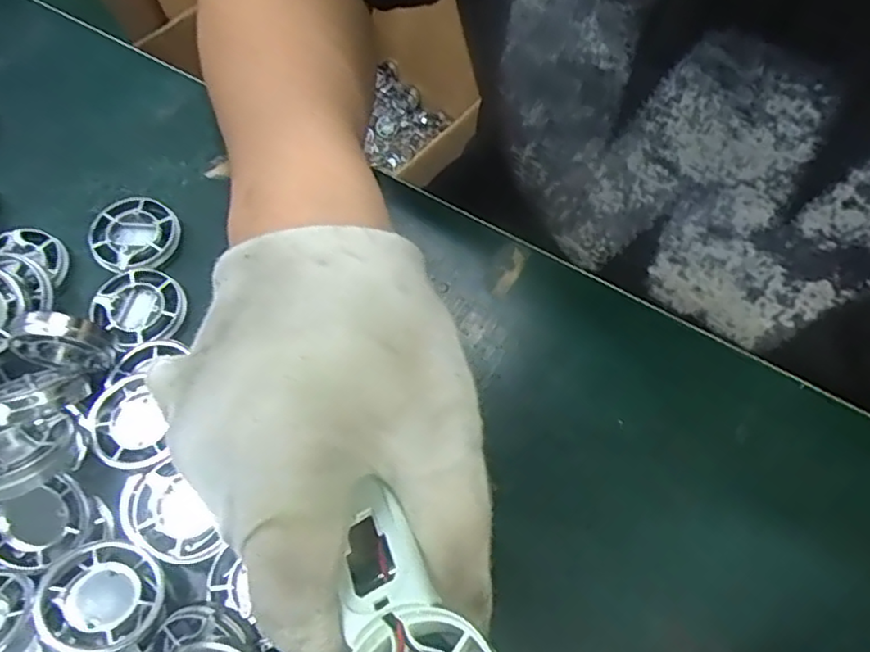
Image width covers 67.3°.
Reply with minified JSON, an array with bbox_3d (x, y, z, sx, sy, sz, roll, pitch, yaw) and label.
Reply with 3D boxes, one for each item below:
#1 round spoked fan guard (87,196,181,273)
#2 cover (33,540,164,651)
[{"bbox_3d":[-0.139,-0.044,0.303,0.040,0.007,0.040,0,65,0],"label":"round spoked fan guard"},{"bbox_3d":[-0.115,0.092,0.223,0.040,0.007,0.035,22,67,10],"label":"cover"}]

